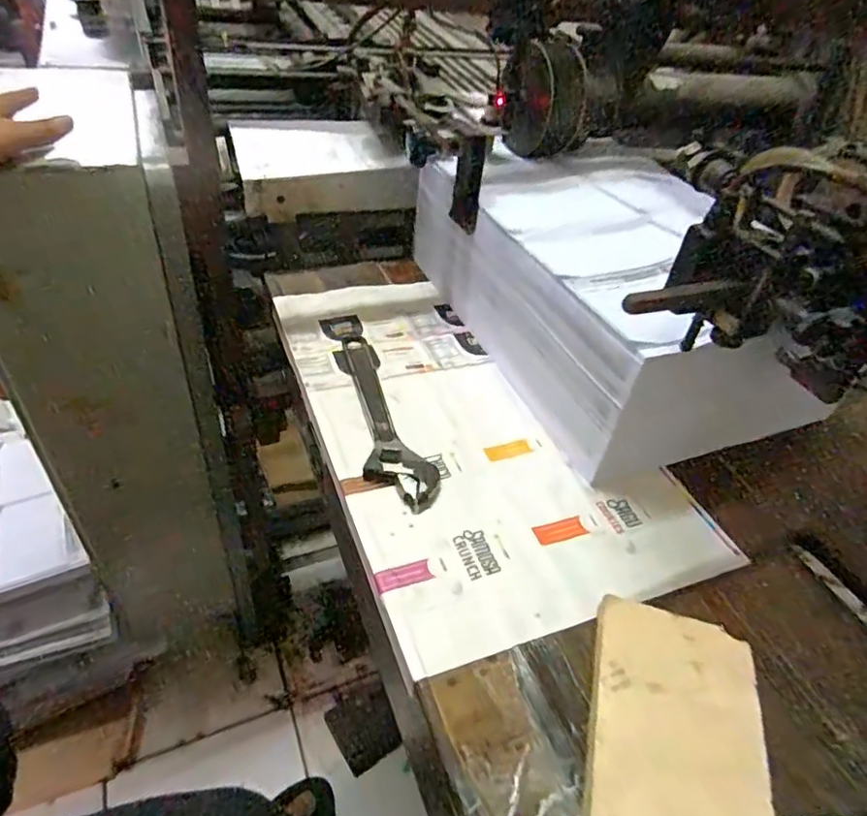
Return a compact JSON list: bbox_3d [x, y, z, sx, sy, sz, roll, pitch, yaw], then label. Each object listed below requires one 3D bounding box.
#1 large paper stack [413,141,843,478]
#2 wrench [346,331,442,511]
[{"bbox_3d":[0.194,-0.142,0.641,0.281,0.151,0.413,-12,44,-21],"label":"large paper stack"},{"bbox_3d":[-0.059,0.004,0.556,0.058,0.014,0.244,-12,44,-21],"label":"wrench"}]

